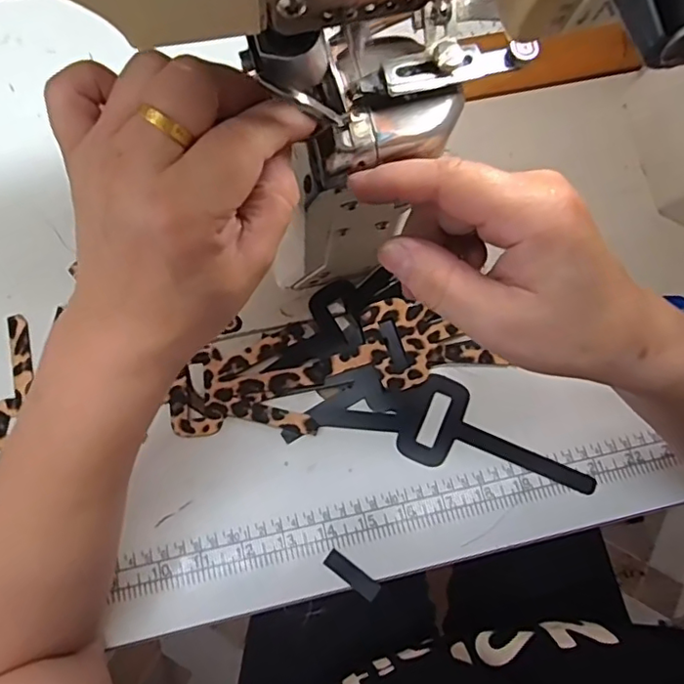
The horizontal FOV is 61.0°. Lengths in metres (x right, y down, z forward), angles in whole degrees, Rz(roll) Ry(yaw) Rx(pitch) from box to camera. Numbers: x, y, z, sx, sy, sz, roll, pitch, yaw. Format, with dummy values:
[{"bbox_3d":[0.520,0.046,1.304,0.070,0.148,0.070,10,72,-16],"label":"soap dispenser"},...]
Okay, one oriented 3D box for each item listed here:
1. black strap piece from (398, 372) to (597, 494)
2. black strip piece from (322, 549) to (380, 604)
[{"bbox_3d":[0.100,0.069,0.374,0.124,0.007,0.058,25,74,5],"label":"black strap piece"},{"bbox_3d":[0.006,0.139,0.347,0.036,0.004,0.011,38,75,9],"label":"black strip piece"}]

